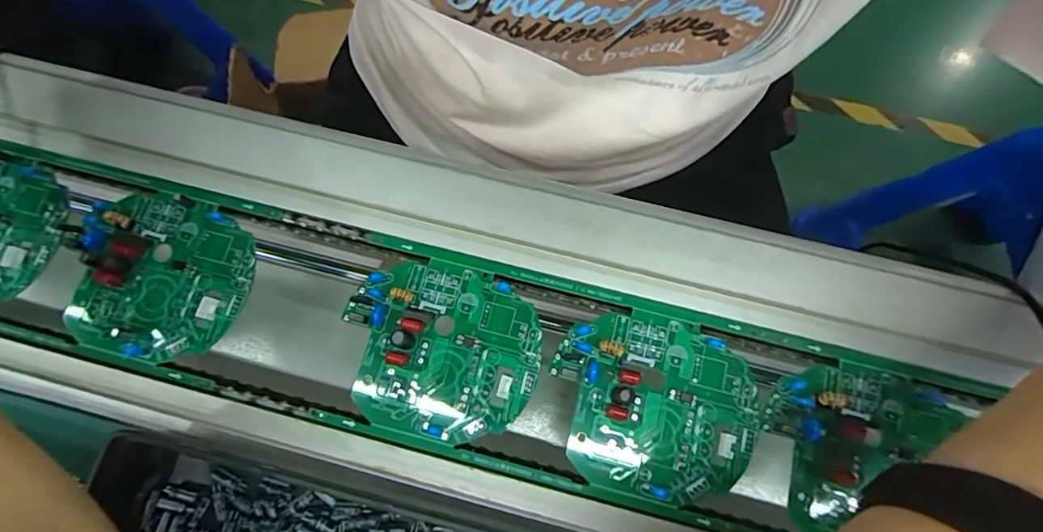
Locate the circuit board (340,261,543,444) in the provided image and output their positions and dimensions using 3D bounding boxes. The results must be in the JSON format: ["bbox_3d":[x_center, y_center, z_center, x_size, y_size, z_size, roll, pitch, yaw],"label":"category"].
[{"bbox_3d":[-0.040,0.039,0.239,0.094,0.012,0.082,14,78,3],"label":"circuit board"}]

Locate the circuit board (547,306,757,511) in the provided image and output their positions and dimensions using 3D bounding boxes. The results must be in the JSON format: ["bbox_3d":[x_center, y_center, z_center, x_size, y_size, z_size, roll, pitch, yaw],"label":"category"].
[{"bbox_3d":[0.062,0.064,0.232,0.093,0.010,0.081,14,78,4],"label":"circuit board"}]

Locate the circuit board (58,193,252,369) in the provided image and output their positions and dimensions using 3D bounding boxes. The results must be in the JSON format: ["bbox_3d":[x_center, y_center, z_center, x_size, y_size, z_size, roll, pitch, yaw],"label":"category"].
[{"bbox_3d":[-0.184,0.004,0.246,0.088,0.015,0.081,14,78,4],"label":"circuit board"}]

